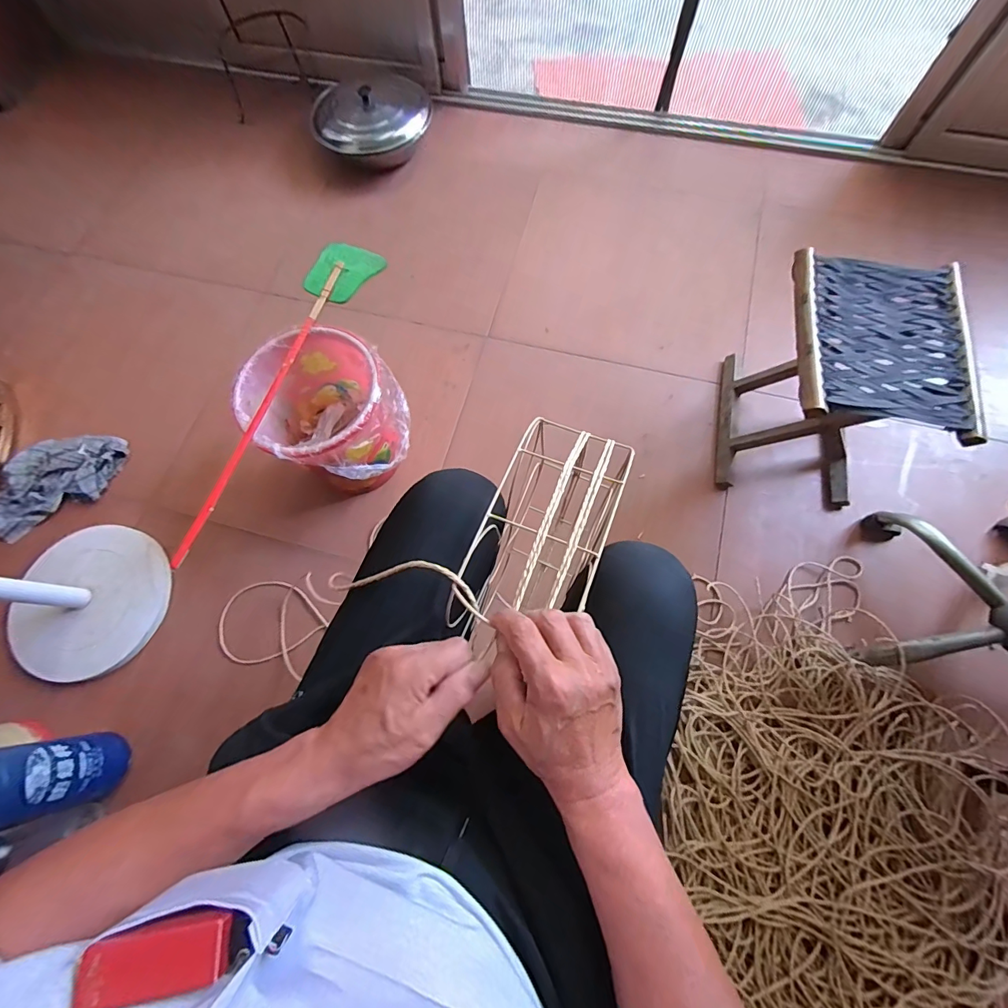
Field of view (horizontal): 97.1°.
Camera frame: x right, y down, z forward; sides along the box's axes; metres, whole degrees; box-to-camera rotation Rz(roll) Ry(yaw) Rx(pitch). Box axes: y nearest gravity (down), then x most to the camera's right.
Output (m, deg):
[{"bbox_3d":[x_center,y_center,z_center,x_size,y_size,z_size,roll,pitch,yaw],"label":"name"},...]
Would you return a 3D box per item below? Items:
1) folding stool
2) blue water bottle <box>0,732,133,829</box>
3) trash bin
[{"bbox_3d":[0.591,-0.213,0.825,0.247,0.307,0.304,10,71,5],"label":"folding stool"},{"bbox_3d":[-0.707,0.408,0.644,0.097,0.284,0.103,-1,70,2],"label":"blue water bottle"},{"bbox_3d":[-0.313,-0.146,0.858,0.243,0.244,0.276,-44,75,-11],"label":"trash bin"}]

